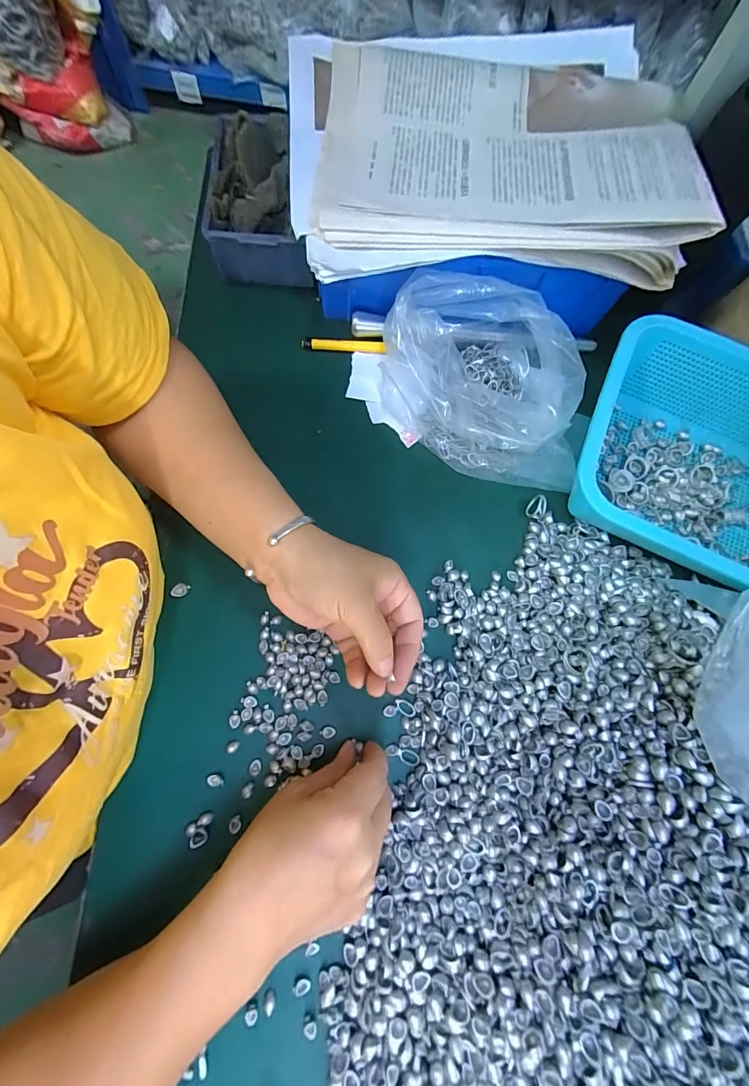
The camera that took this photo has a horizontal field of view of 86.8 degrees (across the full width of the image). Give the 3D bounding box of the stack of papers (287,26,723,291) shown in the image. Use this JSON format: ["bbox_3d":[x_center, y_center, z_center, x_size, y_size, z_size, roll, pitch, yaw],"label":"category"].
[{"bbox_3d":[0.083,-0.312,0.306,0.293,0.038,0.240,-2,76,-5],"label":"stack of papers"}]

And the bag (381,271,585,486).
[{"bbox_3d":[0.094,-0.135,0.336,0.172,0.075,0.149,0,75,-1],"label":"bag"}]

